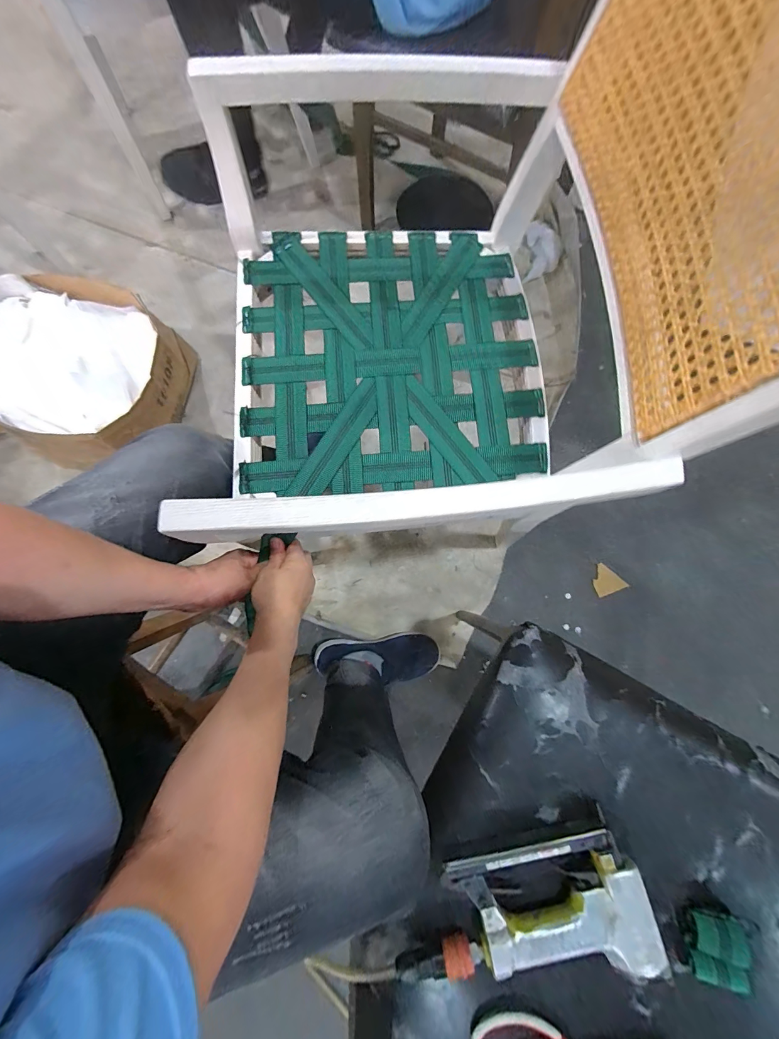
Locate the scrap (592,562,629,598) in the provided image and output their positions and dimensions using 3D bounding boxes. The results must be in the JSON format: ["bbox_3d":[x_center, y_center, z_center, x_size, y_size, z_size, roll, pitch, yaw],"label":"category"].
[{"bbox_3d":[0.539,0.147,0.925,0.075,0.006,0.074,-20,71,-3],"label":"scrap"}]

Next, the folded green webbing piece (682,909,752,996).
[{"bbox_3d":[0.327,0.428,0.370,0.053,0.028,0.049,4,77,0],"label":"folded green webbing piece"}]

